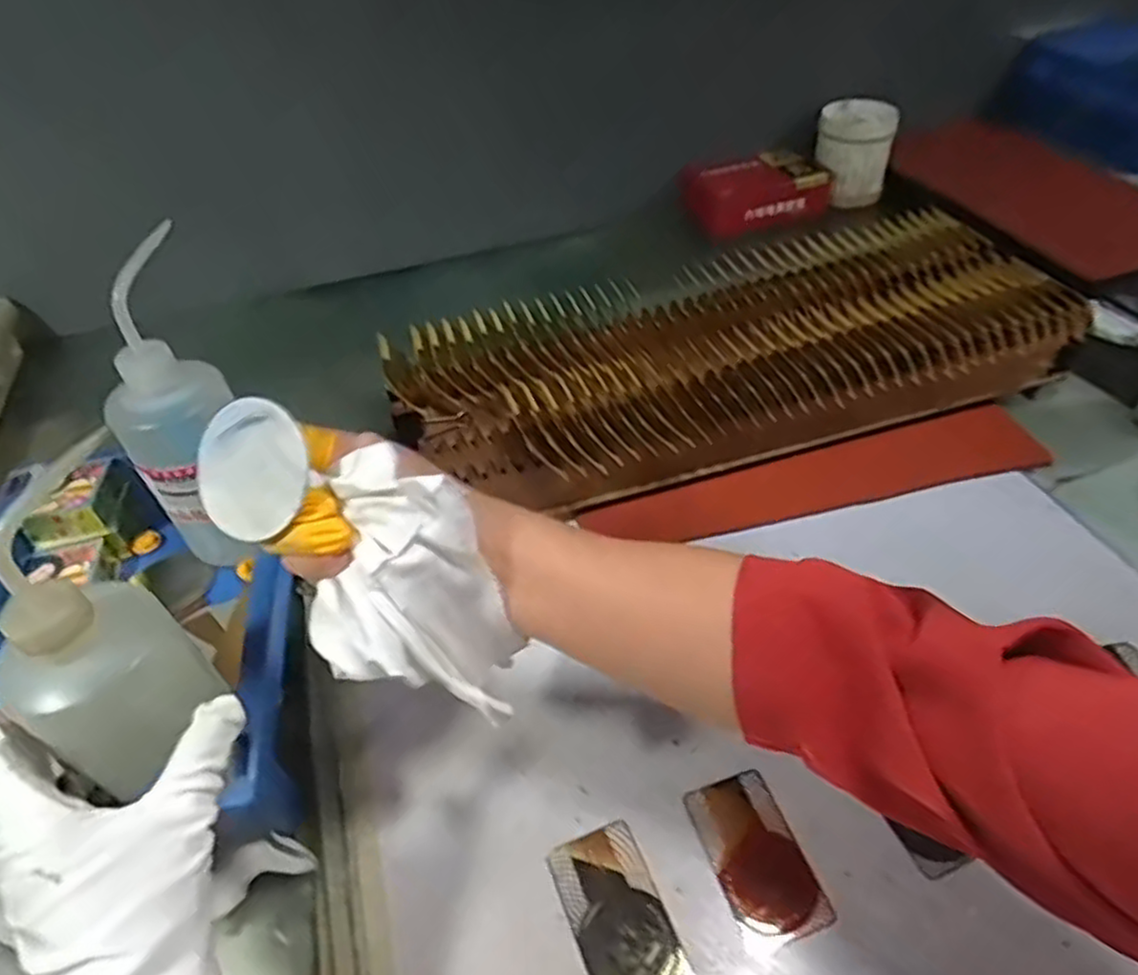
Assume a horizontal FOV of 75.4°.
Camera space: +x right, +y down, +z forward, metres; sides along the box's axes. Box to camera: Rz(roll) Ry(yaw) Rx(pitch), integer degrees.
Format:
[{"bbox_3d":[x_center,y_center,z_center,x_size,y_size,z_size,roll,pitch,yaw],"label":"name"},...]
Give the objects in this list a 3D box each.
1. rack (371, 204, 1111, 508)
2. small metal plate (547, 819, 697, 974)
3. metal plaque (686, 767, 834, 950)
[{"bbox_3d":[0.128,-0.110,0.618,0.519,0.083,0.190,-14,46,-9],"label":"rack"},{"bbox_3d":[0.025,0.221,0.382,0.047,0.004,0.086,-19,47,-13],"label":"small metal plate"},{"bbox_3d":[0.102,0.201,0.402,0.048,0.004,0.085,-16,46,-10],"label":"metal plaque"}]

